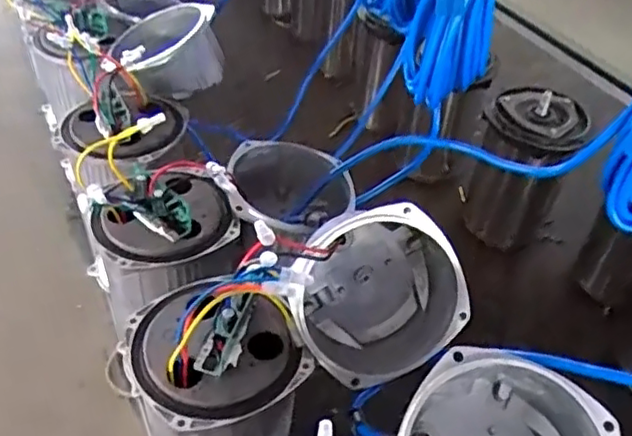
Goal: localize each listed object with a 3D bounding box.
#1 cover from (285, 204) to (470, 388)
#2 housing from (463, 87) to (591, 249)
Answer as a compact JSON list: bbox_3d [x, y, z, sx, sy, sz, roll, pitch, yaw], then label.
[{"bbox_3d":[0.042,0.060,0.511,0.140,0.133,0.077,-41,16,-2],"label":"cover"},{"bbox_3d":[0.280,-0.068,0.852,0.123,0.198,0.112,2,43,-2],"label":"housing"}]

